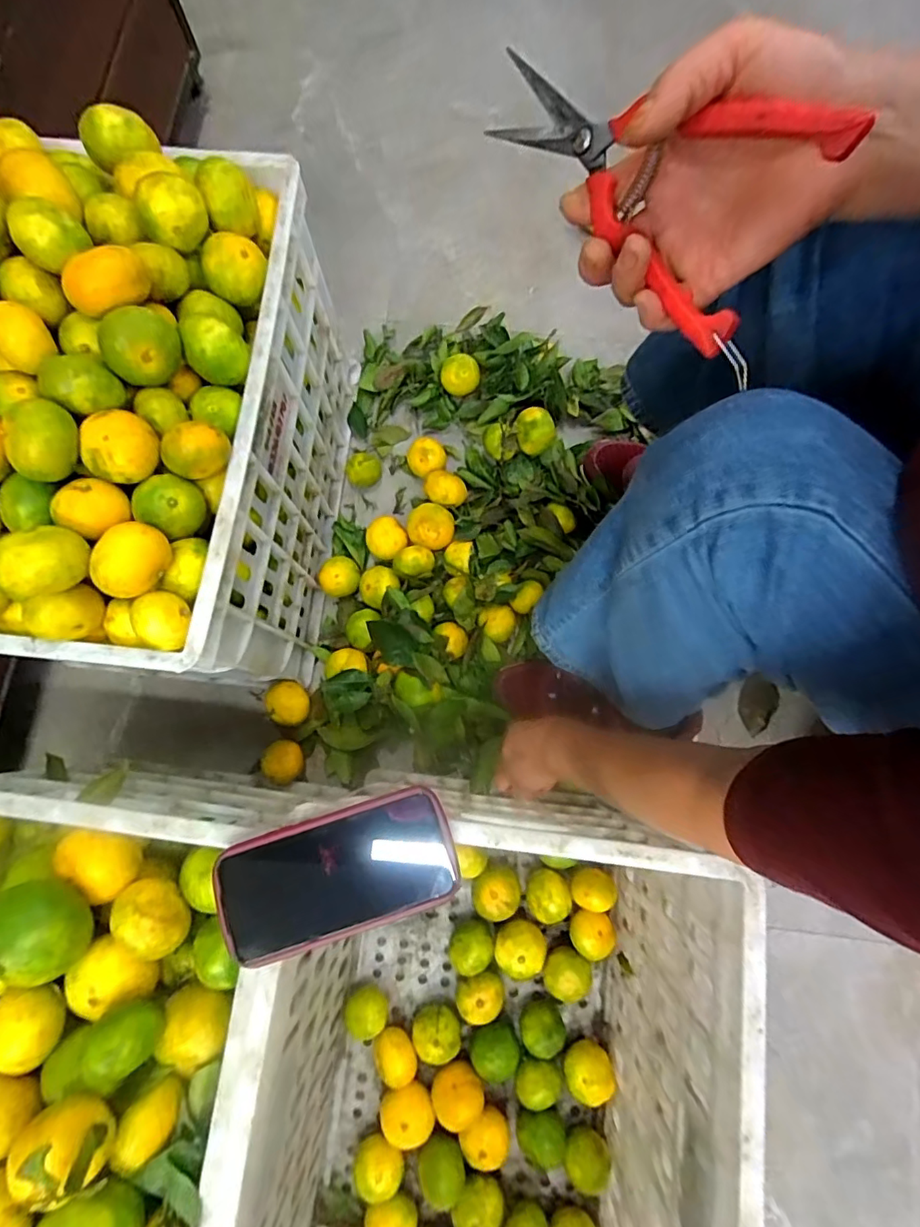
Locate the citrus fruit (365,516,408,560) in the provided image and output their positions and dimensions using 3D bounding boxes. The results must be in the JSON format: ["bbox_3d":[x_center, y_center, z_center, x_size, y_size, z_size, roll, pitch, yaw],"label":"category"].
[{"bbox_3d":[-0.101,-0.102,0.743,0.055,0.040,0.054,0,77,1],"label":"citrus fruit"}]

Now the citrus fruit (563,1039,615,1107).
[{"bbox_3d":[0.143,0.511,0.600,0.052,0.046,0.047,-20,78,-4],"label":"citrus fruit"}]

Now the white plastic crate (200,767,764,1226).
[{"bbox_3d":[0.012,0.442,0.483,0.356,0.295,0.485,6,77,2],"label":"white plastic crate"}]

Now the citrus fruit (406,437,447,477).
[{"bbox_3d":[-0.047,-0.216,0.764,0.055,0.044,0.049,-3,77,0],"label":"citrus fruit"}]

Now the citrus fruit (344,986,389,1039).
[{"bbox_3d":[-0.109,0.457,0.617,0.044,0.034,0.045,0,77,1],"label":"citrus fruit"}]

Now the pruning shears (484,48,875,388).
[{"bbox_3d":[0.096,-0.221,0.264,0.014,0.092,0.207,-26,70,-39],"label":"pruning shears"}]

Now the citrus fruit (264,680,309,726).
[{"bbox_3d":[-0.223,0.116,0.692,0.055,0.045,0.056,8,77,3],"label":"citrus fruit"}]

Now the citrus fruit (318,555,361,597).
[{"bbox_3d":[-0.163,-0.051,0.729,0.053,0.038,0.051,0,77,1],"label":"citrus fruit"}]

